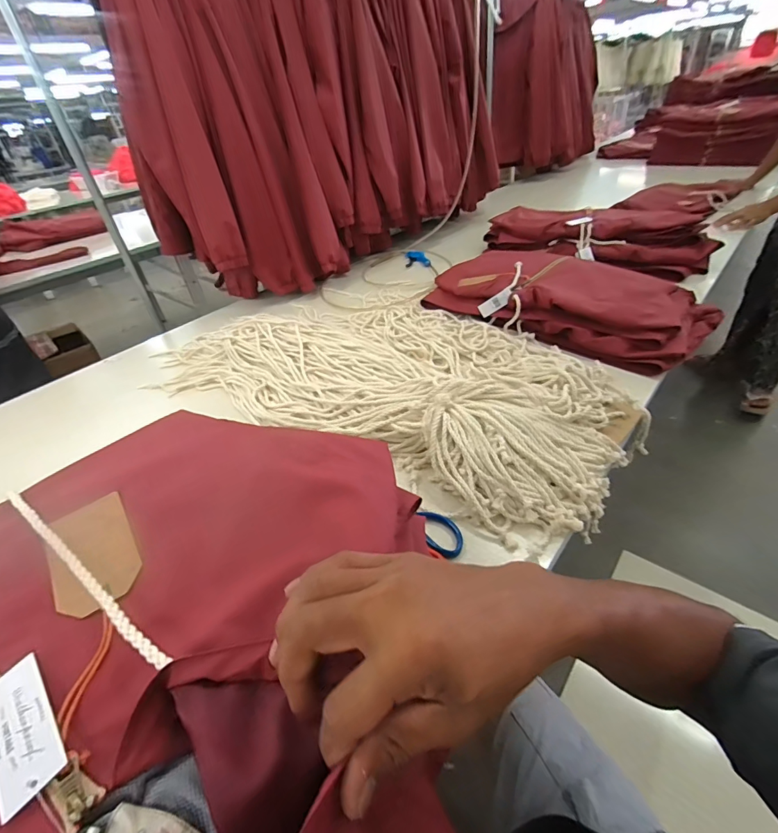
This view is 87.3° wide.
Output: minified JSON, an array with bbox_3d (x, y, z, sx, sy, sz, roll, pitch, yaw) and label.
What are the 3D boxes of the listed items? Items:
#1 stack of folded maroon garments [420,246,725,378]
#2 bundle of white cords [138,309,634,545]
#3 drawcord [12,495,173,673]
[{"bbox_3d":[0.420,-0.312,1.013,0.353,0.076,0.627,-35,46,-30],"label":"stack of folded maroon garments"},{"bbox_3d":[-0.031,-0.127,0.884,0.996,0.087,0.539,17,45,27],"label":"bundle of white cords"},{"bbox_3d":[-0.239,0.114,0.311,0.263,0.015,0.010,20,46,30],"label":"drawcord"}]

